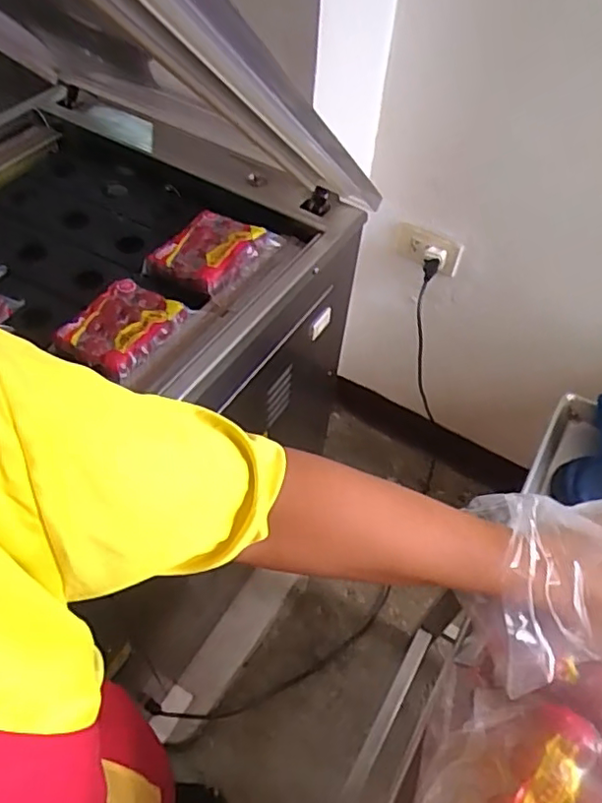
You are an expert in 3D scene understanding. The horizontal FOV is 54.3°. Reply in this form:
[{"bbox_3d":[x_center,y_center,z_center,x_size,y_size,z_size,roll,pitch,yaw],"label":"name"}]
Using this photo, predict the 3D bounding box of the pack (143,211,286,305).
[{"bbox_3d":[-0.108,-0.186,0.733,0.124,0.023,0.131,25,56,15],"label":"pack"}]

